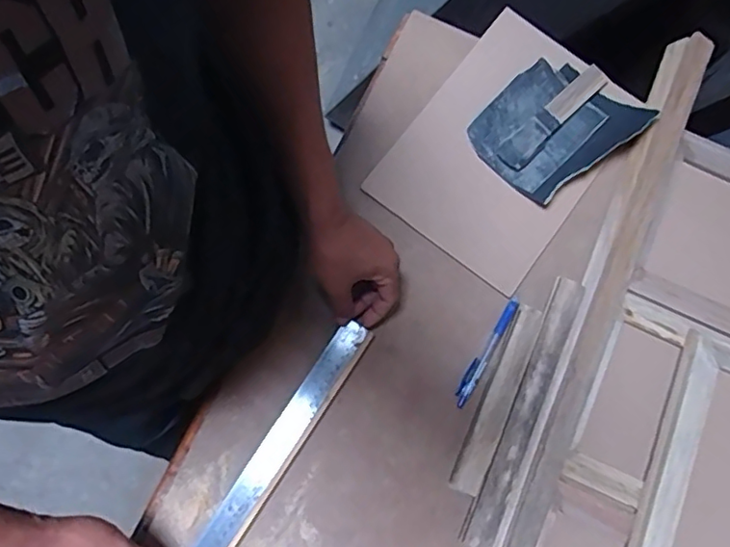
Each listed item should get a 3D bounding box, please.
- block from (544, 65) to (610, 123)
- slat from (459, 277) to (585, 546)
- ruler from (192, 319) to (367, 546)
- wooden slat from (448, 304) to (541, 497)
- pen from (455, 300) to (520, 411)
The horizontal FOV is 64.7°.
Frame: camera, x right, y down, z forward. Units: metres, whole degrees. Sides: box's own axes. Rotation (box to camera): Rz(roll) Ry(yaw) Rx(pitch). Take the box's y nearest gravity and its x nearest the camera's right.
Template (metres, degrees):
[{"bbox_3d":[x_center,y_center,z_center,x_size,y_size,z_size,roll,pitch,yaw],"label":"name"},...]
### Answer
[{"bbox_3d":[0.251,-0.214,0.687,0.087,0.012,0.028,-41,81,-10],"label":"block"},{"bbox_3d":[0.168,0.142,0.604,0.035,0.014,0.292,23,77,4],"label":"slat"},{"bbox_3d":[-0.096,0.185,0.591,0.030,0.009,0.304,33,79,6],"label":"ruler"},{"bbox_3d":[0.138,0.129,0.606,0.029,0.014,0.206,23,77,4],"label":"wooden slat"},{"bbox_3d":[0.131,0.086,0.626,0.015,0.011,0.136,31,78,6],"label":"pen"}]

